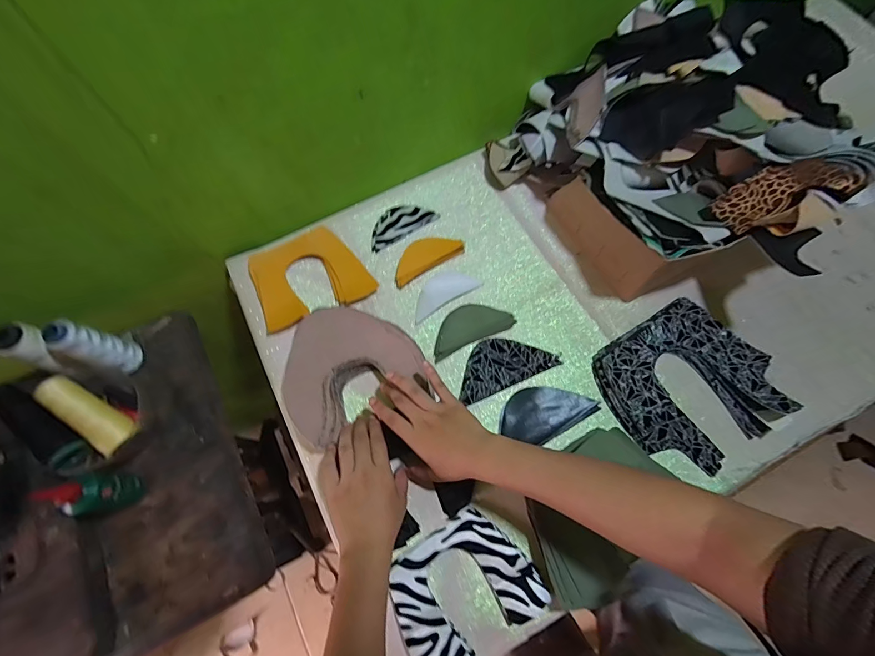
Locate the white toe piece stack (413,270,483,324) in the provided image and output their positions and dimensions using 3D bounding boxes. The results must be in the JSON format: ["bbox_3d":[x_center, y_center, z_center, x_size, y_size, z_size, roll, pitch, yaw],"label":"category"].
[{"bbox_3d":[0.006,-0.054,0.559,0.104,0.005,0.046,-31,72,-10],"label":"white toe piece stack"}]

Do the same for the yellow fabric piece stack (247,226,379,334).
[{"bbox_3d":[-0.187,-0.076,0.562,0.153,0.019,0.133,-29,71,-10],"label":"yellow fabric piece stack"}]

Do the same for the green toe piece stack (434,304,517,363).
[{"bbox_3d":[0.042,-0.006,0.536,0.116,0.018,0.058,-23,70,-8],"label":"green toe piece stack"}]

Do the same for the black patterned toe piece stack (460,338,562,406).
[{"bbox_3d":[0.089,0.045,0.523,0.135,0.011,0.068,-22,70,-7],"label":"black patterned toe piece stack"}]

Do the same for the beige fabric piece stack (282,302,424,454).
[{"bbox_3d":[-0.116,0.044,0.504,0.169,0.030,0.155,-29,71,-10],"label":"beige fabric piece stack"}]

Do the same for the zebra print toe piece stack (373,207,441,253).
[{"bbox_3d":[-0.059,-0.165,0.601,0.111,0.007,0.051,-31,72,-10],"label":"zebra print toe piece stack"}]

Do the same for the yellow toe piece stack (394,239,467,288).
[{"bbox_3d":[-0.022,-0.112,0.577,0.112,0.022,0.056,-31,72,-10],"label":"yellow toe piece stack"}]

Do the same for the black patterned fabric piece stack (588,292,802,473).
[{"bbox_3d":[0.322,0.068,0.490,0.193,0.046,0.183,-31,72,-10],"label":"black patterned fabric piece stack"}]

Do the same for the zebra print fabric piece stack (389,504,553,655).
[{"bbox_3d":[0.028,0.287,0.429,0.154,0.012,0.125,-28,66,-14],"label":"zebra print fabric piece stack"}]

